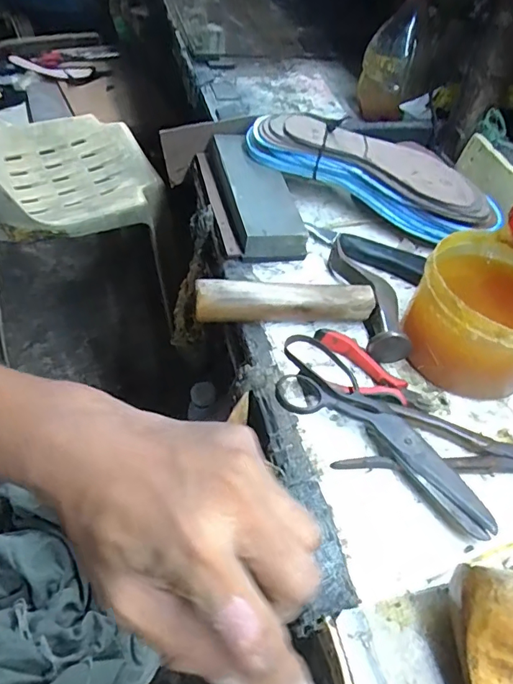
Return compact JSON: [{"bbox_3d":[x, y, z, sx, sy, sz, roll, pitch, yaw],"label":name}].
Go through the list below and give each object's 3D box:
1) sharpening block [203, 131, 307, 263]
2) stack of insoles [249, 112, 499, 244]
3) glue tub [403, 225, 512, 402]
[{"bbox_3d":[-0.002,-0.151,0.508,0.071,0.037,0.174,-7,51,-12],"label":"sharpening block"},{"bbox_3d":[0.122,-0.176,0.524,0.275,0.073,0.079,20,51,13],"label":"stack of insoles"},{"bbox_3d":[0.187,-0.022,0.396,0.112,0.081,0.120,27,52,18],"label":"glue tub"}]

